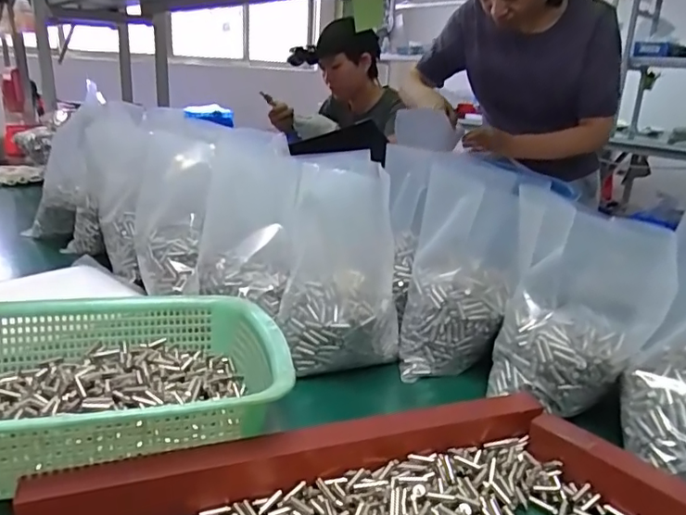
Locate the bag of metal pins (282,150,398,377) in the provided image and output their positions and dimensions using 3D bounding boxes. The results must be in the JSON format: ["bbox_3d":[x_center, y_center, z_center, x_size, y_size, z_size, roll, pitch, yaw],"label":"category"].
[{"bbox_3d":[-0.002,0.010,0.608,0.122,0.232,0.106,0,-10,3],"label":"bag of metal pins"}]

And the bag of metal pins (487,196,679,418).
[{"bbox_3d":[0.215,0.051,0.505,0.126,0.174,0.087,5,17,8],"label":"bag of metal pins"}]

